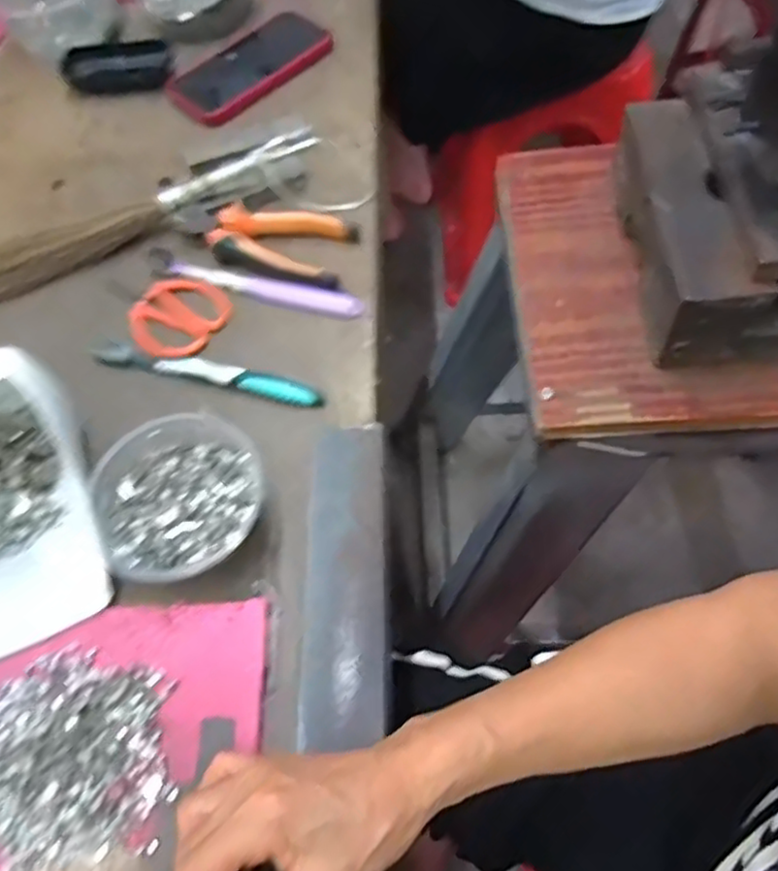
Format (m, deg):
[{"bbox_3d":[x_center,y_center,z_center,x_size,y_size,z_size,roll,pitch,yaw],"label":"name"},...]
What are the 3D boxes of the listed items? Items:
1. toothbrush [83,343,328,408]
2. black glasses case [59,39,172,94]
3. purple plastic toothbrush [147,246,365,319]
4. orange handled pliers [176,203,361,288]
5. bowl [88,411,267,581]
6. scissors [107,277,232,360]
[{"bbox_3d":[-0.137,-0.048,0.504,0.181,0.009,0.017,14,62,8],"label":"toothbrush"},{"bbox_3d":[-0.275,-0.369,0.689,0.111,0.020,0.058,-3,62,5],"label":"black glasses case"},{"bbox_3d":[-0.110,-0.121,0.545,0.185,0.011,0.022,17,63,10],"label":"purple plastic toothbrush"},{"bbox_3d":[-0.105,-0.162,0.561,0.147,0.020,0.067,12,64,12],"label":"orange handled pliers"},{"bbox_3d":[-0.132,0.042,0.438,0.103,0.039,0.105,0,61,1],"label":"bowl"},{"bbox_3d":[-0.183,-0.102,0.552,0.113,0.016,0.072,28,65,15],"label":"scissors"}]

